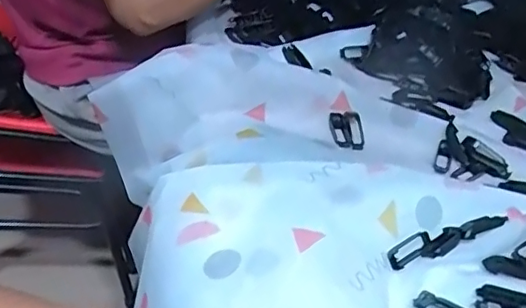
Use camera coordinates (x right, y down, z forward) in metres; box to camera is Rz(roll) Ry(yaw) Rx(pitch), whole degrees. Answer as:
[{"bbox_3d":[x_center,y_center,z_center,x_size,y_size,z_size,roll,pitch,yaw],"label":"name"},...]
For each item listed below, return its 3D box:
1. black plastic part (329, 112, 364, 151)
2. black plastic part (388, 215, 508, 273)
[{"bbox_3d":[0.097,-0.026,0.650,0.036,0.014,0.054,3,41,-11],"label":"black plastic part"},{"bbox_3d":[0.168,0.076,0.526,0.133,0.014,0.027,-15,47,-29],"label":"black plastic part"}]

